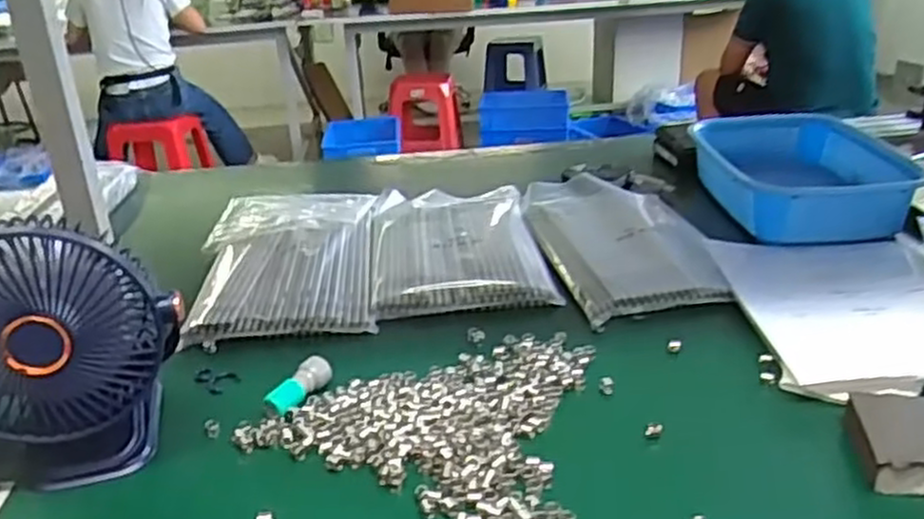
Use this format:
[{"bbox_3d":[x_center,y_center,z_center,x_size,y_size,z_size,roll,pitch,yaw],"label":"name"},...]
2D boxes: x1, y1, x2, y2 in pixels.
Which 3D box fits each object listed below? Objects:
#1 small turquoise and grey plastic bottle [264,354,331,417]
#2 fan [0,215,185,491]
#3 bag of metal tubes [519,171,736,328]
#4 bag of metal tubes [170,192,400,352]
[{"bbox_3d":[-0.128,0.101,0.612,0.021,0.019,0.061,9,27,28],"label":"small turquoise and grey plastic bottle"},{"bbox_3d":[-0.274,0.066,0.525,0.141,0.183,0.099,-19,28,-31],"label":"fan"},{"bbox_3d":[0.175,-0.026,0.852,0.172,0.025,0.328,-6,24,-4],"label":"bag of metal tubes"},{"bbox_3d":[-0.191,-0.008,0.847,0.204,0.035,0.339,-4,24,1],"label":"bag of metal tubes"}]

